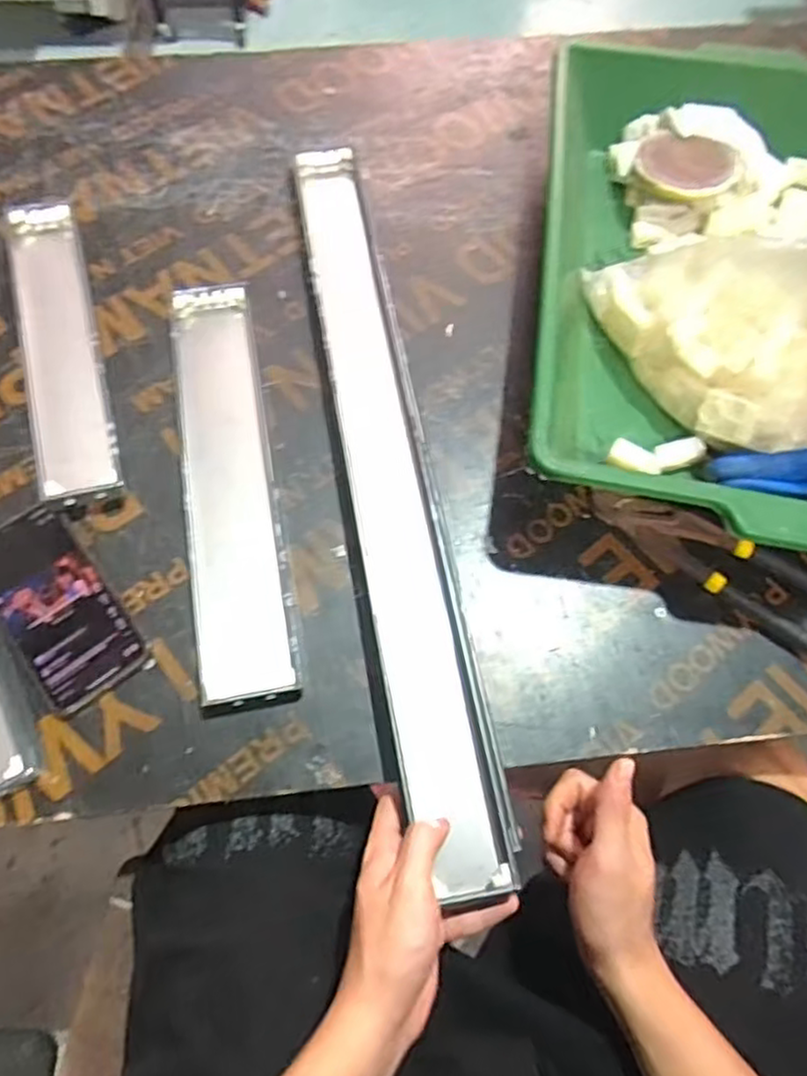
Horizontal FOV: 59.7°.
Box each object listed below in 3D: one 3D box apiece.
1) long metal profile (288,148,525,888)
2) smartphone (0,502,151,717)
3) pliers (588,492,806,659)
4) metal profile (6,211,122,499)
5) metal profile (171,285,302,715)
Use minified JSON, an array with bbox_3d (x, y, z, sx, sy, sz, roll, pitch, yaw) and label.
[{"bbox_3d":[-0.017,-0.070,0.555,0.068,0.018,0.635,-10,67,-5],"label":"long metal profile"},{"bbox_3d":[-0.257,0.046,0.518,0.076,0.009,0.156,-35,71,-15],"label":"smartphone"},{"bbox_3d":[0.252,0.027,0.538,0.230,0.014,0.065,29,69,11],"label":"pliers"},{"bbox_3d":[-0.300,-0.175,0.613,0.062,0.025,0.333,-16,67,-8],"label":"metal profile"},{"bbox_3d":[-0.142,-0.053,0.565,0.070,0.013,0.372,-10,67,-5],"label":"metal profile"}]

